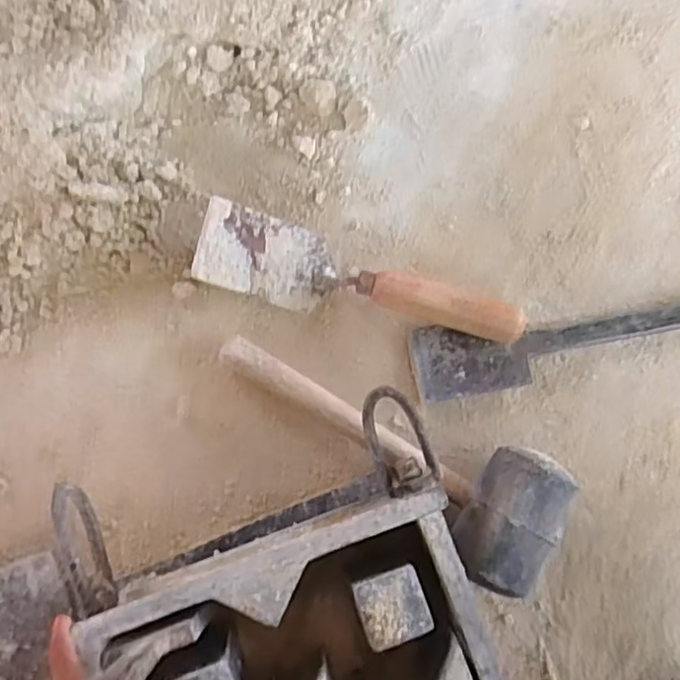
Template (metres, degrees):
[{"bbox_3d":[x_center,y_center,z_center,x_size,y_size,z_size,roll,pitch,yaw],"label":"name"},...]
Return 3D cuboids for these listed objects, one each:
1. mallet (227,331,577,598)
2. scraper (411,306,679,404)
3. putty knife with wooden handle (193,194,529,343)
[{"bbox_3d":[0.024,0.090,0.484,0.284,0.081,0.098,23,79,4],"label":"mallet"},{"bbox_3d":[0.218,-0.002,0.541,0.315,0.011,0.059,-10,78,-3],"label":"scraper"},{"bbox_3d":[0.020,-0.052,0.529,0.264,0.054,0.069,12,79,2],"label":"putty knife with wooden handle"}]

